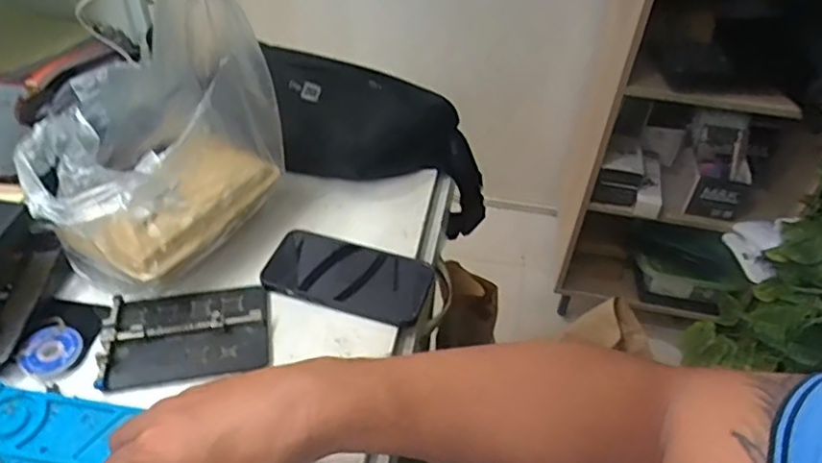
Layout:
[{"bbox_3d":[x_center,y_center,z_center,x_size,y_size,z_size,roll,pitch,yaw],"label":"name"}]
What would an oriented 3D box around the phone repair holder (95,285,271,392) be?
[{"bbox_3d":[-0.185,0.081,0.501,0.128,0.013,0.092,-6,44,-10],"label":"phone repair holder"}]

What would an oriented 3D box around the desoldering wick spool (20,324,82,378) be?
[{"bbox_3d":[-0.290,0.093,0.485,0.048,0.007,0.043,34,51,29],"label":"desoldering wick spool"}]

